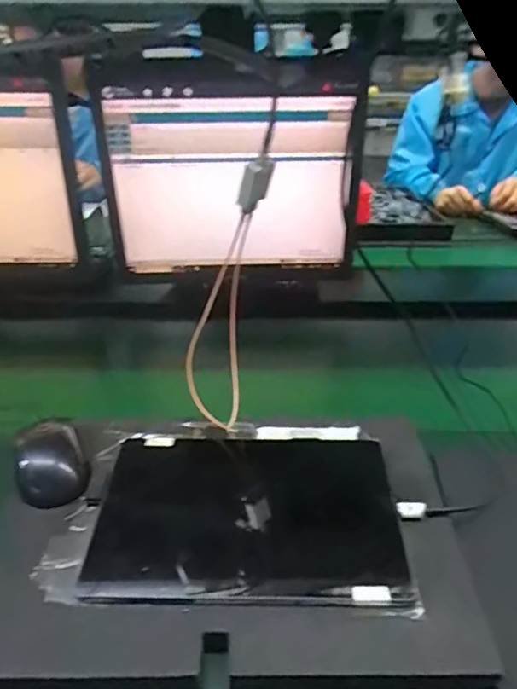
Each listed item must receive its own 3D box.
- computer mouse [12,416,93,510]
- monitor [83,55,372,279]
[{"bbox_3d":[-0.197,0.110,0.506,0.062,0.031,0.090,-14,34,-21],"label":"computer mouse"},{"bbox_3d":[-0.038,-0.237,0.799,0.373,0.323,0.095,-2,34,-3],"label":"monitor"}]

